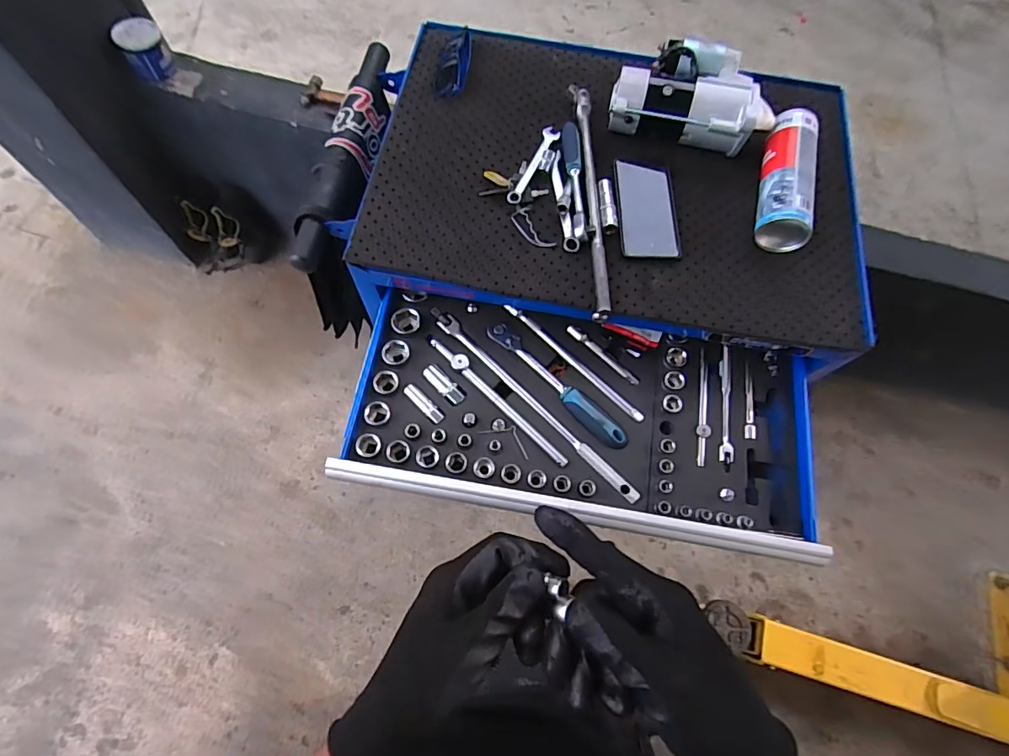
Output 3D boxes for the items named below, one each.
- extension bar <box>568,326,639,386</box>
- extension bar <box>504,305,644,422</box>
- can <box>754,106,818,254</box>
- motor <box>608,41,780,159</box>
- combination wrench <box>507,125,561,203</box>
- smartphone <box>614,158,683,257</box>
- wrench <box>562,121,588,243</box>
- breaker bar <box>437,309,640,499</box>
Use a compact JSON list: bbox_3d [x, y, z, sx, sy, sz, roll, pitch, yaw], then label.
[{"bbox_3d":[0.138,-0.033,0.704,0.122,0.009,0.014,41,71,13],"label":"extension bar"},{"bbox_3d":[0.094,-0.024,0.701,0.247,0.014,0.012,42,70,16],"label":"extension bar"},{"bbox_3d":[0.385,-0.275,0.689,0.069,0.065,0.224,14,67,3],"label":"can"},{"bbox_3d":[0.263,-0.393,0.709,0.220,0.090,0.131,11,67,1],"label":"motor"},{"bbox_3d":[0.042,-0.303,0.713,0.027,0.009,0.151,22,66,8],"label":"combination wrench"},{"bbox_3d":[0.195,-0.234,0.687,0.081,0.009,0.160,1,67,-3],"label":"smartphone"},{"bbox_3d":[0.097,-0.274,0.689,0.024,0.018,0.193,0,67,-3],"label":"wrench"},{"bbox_3d":[0.033,0.030,0.677,0.023,0.017,0.371,-42,73,-19],"label":"breaker bar"}]

